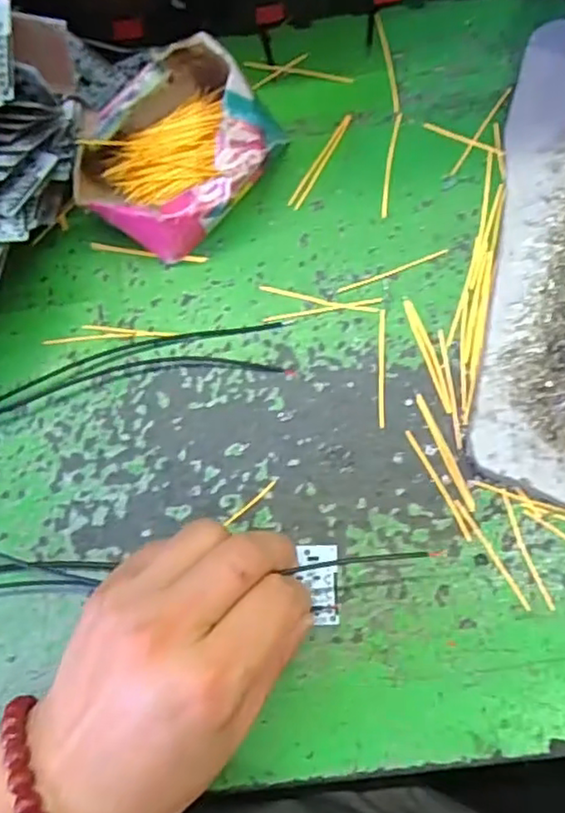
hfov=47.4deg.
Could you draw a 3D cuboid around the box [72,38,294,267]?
[{"bbox_3d":[-0.046,-0.112,0.280,0.070,0.042,0.087,39,86,7],"label":"box"}]

